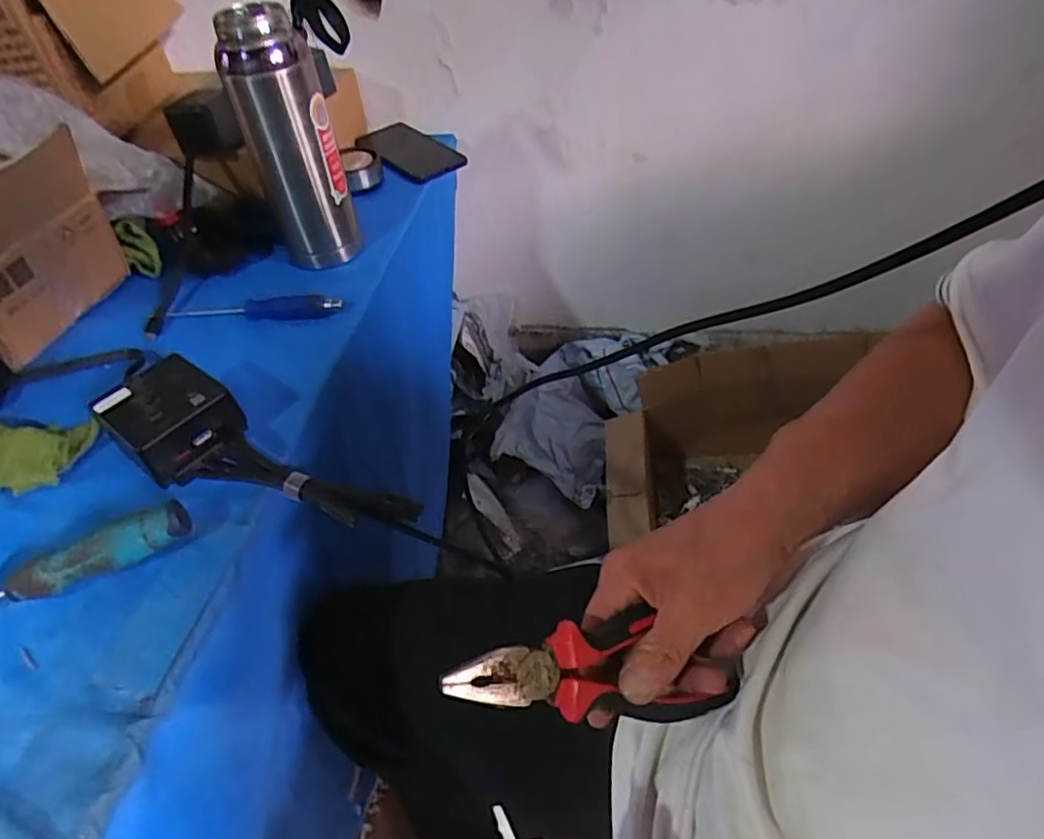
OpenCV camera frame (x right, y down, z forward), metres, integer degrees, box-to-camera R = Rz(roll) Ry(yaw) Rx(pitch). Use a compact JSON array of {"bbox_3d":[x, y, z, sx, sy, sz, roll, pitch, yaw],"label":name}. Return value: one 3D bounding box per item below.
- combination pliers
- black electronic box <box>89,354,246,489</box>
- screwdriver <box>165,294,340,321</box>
[{"bbox_3d":[0.035,0.120,0.304,0.143,0.025,0.043,6,44,-15],"label":"combination pliers"},{"bbox_3d":[-0.263,0.000,0.465,0.084,0.046,0.075,29,55,28],"label":"black electronic box"},{"bbox_3d":[-0.252,-0.103,0.581,0.167,0.014,0.022,-1,46,3],"label":"screwdriver"}]

